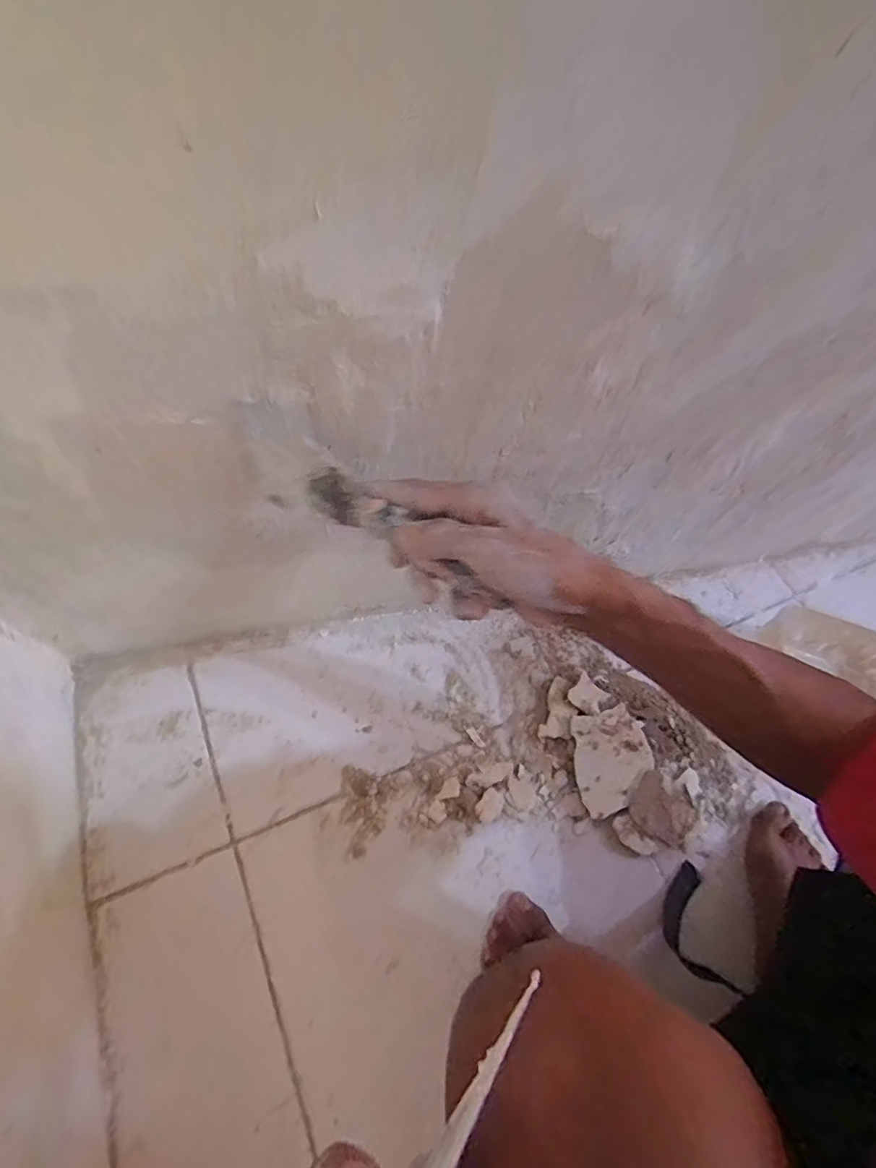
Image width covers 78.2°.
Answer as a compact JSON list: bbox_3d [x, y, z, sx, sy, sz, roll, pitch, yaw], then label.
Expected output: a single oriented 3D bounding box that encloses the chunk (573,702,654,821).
[{"bbox_3d":[0.201,0.199,0.615,0.096,0.010,0.106,-11,67,-6],"label":"chunk"}]

